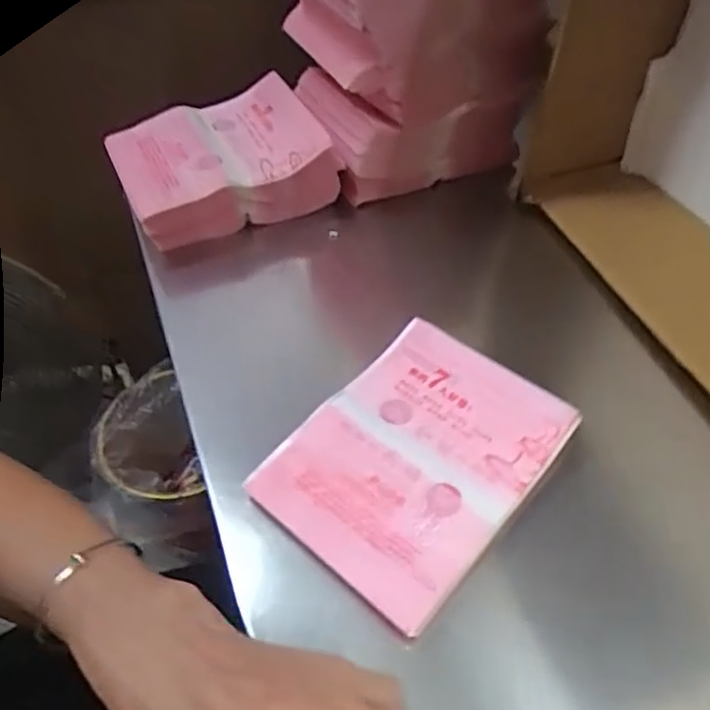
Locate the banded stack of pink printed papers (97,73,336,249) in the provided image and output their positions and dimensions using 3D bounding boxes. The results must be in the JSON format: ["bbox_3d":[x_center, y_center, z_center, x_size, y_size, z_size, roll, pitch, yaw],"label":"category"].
[{"bbox_3d":[-0.113,-0.161,0.540,0.161,0.054,0.123,-21,53,-15],"label":"banded stack of pink printed papers"}]

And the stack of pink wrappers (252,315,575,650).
[{"bbox_3d":[0.035,0.059,0.377,0.123,0.018,0.157,34,59,26],"label":"stack of pink wrappers"}]

